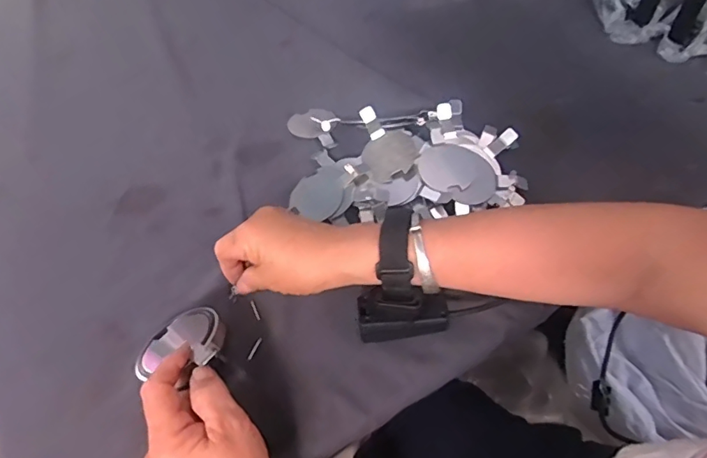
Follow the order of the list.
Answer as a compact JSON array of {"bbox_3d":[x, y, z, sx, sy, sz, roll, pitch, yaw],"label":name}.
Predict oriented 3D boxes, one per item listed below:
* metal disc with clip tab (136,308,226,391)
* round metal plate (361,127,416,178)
[{"bbox_3d":[-0.130,0.086,0.391,0.066,0.017,0.064,-16,27,8],"label":"metal disc with clip tab"},{"bbox_3d":[0.035,-0.076,0.507,0.051,0.005,0.051,-6,71,16],"label":"round metal plate"}]

